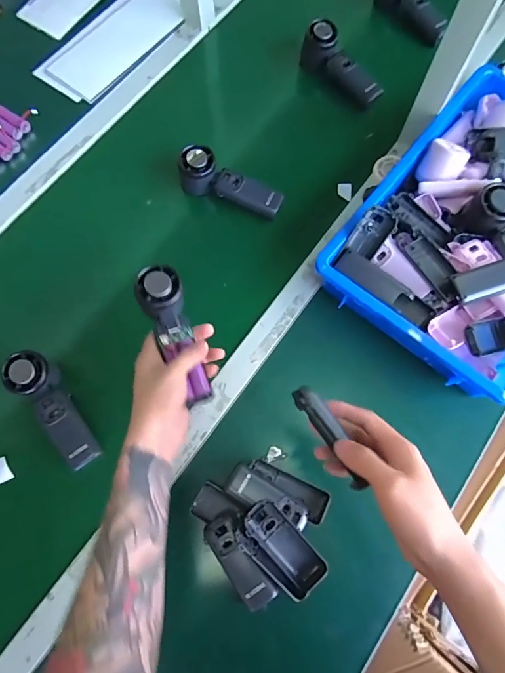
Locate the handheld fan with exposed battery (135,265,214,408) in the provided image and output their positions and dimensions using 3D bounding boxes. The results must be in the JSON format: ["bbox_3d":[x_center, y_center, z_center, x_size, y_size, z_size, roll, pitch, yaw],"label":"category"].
[{"bbox_3d":[-0.088,0.000,0.479,0.051,0.040,0.163,-21,82,-6],"label":"handheld fan with exposed battery"}]

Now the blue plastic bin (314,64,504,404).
[{"bbox_3d":[0.320,-0.150,0.581,0.294,0.092,0.421,38,77,10],"label":"blue plastic bin"}]

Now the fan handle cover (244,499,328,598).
[{"bbox_3d":[0.036,0.241,0.480,0.045,0.015,0.107,-41,78,-11],"label":"fan handle cover"}]

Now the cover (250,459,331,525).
[{"bbox_3d":[0.045,0.187,0.516,0.104,0.018,0.035,32,76,8],"label":"cover"}]

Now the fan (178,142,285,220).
[{"bbox_3d":[-0.032,-0.228,0.628,0.163,0.063,0.047,27,76,7],"label":"fan"}]

